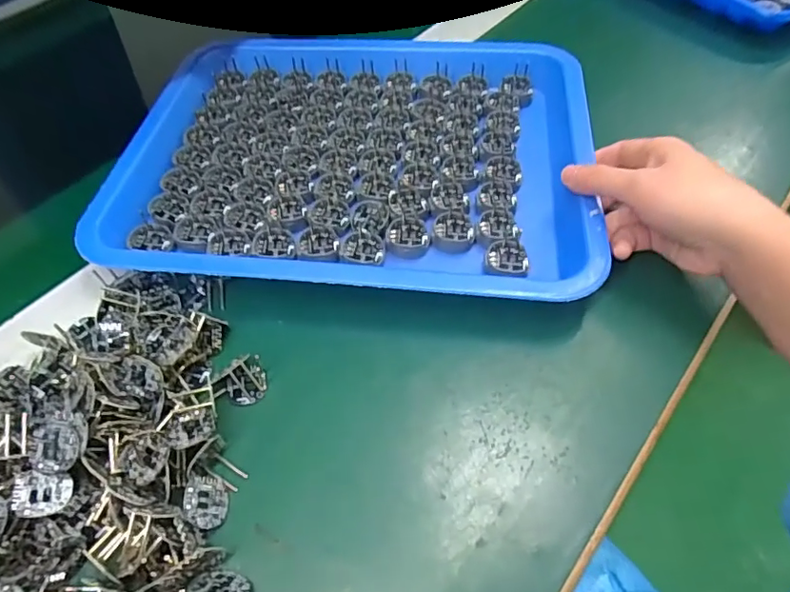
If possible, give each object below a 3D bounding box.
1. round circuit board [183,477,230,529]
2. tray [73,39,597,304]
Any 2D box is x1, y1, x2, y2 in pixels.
[{"bbox_3d":[-0.093,0.101,0.261,0.004,0.023,0.024,-34,53,34],"label":"round circuit board"},{"bbox_3d":[-0.026,-0.108,0.393,0.327,0.034,0.250,5,57,5],"label":"tray"}]

